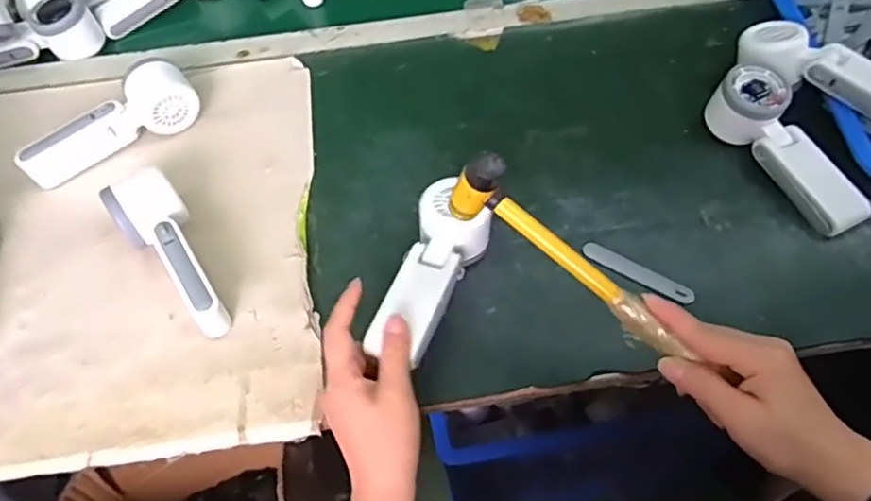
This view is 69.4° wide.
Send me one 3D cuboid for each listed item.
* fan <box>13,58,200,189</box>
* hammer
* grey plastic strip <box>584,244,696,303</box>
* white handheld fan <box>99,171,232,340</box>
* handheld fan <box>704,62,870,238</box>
[{"bbox_3d":[-0.316,-0.126,0.606,0.170,0.054,0.053,-28,62,-13],"label":"fan"},{"bbox_3d":[0.087,0.008,0.413,0.178,0.054,0.020,40,67,0],"label":"hammer"},{"bbox_3d":[0.168,0.018,0.523,0.094,0.004,0.016,28,71,19],"label":"grey plastic strip"},{"bbox_3d":[-0.215,0.005,0.522,0.053,0.053,0.154,-31,62,-15],"label":"white handheld fan"},{"bbox_3d":[0.318,-0.092,0.558,0.061,0.052,0.168,-27,61,-13],"label":"handheld fan"}]

